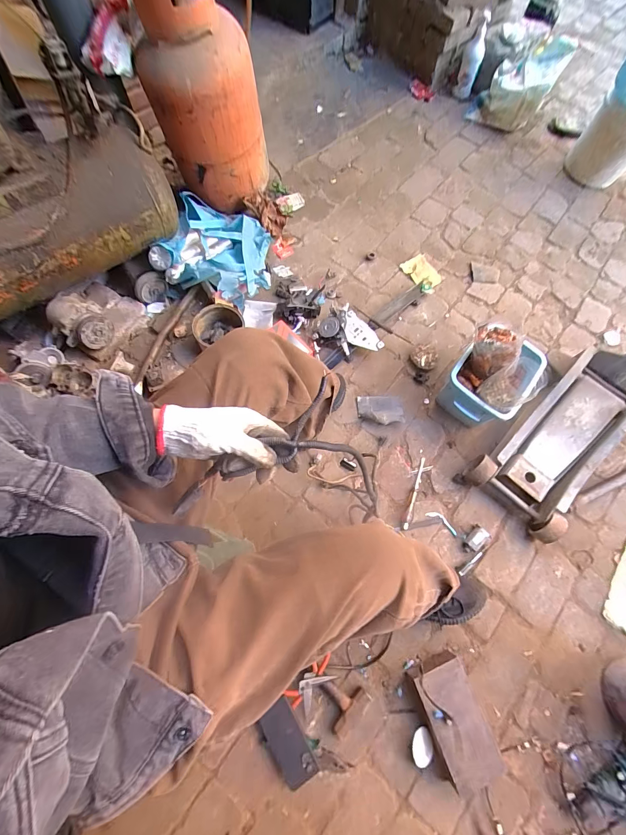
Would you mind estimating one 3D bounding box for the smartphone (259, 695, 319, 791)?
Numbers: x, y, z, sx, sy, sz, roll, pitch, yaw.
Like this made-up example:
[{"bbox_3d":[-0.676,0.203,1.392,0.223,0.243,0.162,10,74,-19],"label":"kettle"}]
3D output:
[{"bbox_3d":[-0.055,0.719,0.737,0.074,0.009,0.154,-29,74,-10],"label":"smartphone"}]

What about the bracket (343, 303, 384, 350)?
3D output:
[{"bbox_3d":[0.143,-0.283,1.103,0.093,0.052,0.188,-27,71,-10],"label":"bracket"}]

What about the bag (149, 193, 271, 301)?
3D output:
[{"bbox_3d":[-0.316,-0.546,1.099,0.327,0.196,0.301,2,71,-1],"label":"bag"}]

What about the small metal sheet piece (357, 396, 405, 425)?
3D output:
[{"bbox_3d":[0.200,-0.022,0.990,0.134,0.030,0.096,-3,68,-1],"label":"small metal sheet piece"}]

